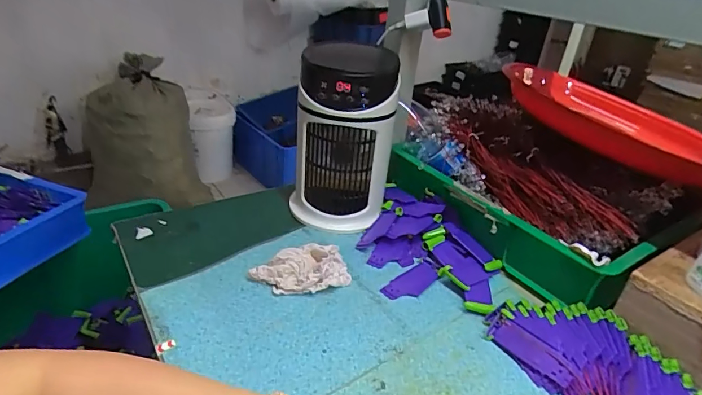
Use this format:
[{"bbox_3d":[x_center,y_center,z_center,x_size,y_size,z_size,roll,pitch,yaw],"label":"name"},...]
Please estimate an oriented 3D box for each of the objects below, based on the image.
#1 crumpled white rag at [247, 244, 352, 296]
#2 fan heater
[{"bbox_3d":[-0.060,0.087,0.506,0.111,0.028,0.060,-9,33,-22],"label":"crumpled white rag"},{"bbox_3d":[-0.011,-0.082,0.597,0.134,0.228,0.113,4,30,-1],"label":"fan heater"}]

